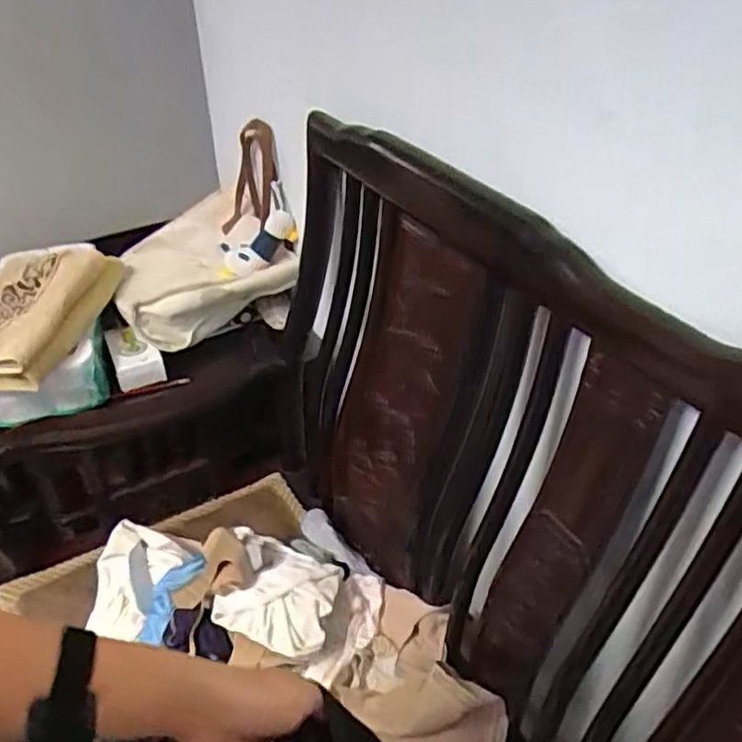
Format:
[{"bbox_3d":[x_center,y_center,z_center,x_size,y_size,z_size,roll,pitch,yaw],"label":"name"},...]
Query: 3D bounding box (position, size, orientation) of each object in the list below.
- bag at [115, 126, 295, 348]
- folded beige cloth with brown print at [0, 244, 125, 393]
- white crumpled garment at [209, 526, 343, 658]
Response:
[{"bbox_3d":[-0.343,-0.276,1.291,0.315,0.275,0.374,-17,41,-20],"label":"bag"},{"bbox_3d":[-0.564,-0.110,1.160,0.187,0.096,0.373,3,38,5],"label":"folded beige cloth with brown print"},{"bbox_3d":[-0.135,0.307,0.976,0.170,0.047,0.191,6,39,8],"label":"white crumpled garment"}]

